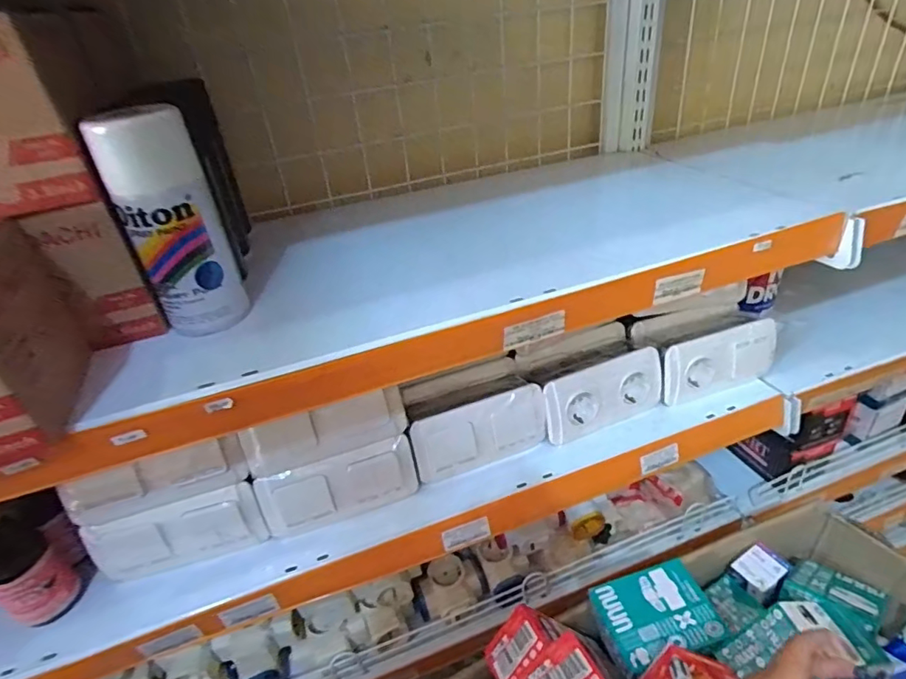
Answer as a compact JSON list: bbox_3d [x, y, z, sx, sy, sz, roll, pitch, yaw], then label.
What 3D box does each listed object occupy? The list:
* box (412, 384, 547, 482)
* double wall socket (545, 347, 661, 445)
[{"bbox_3d":[0.031,0.100,0.556,0.145,0.066,0.024,-16,36,-14],"label":"box"},{"bbox_3d":[0.170,0.063,0.600,0.149,0.078,0.026,-17,19,-16],"label":"double wall socket"}]

